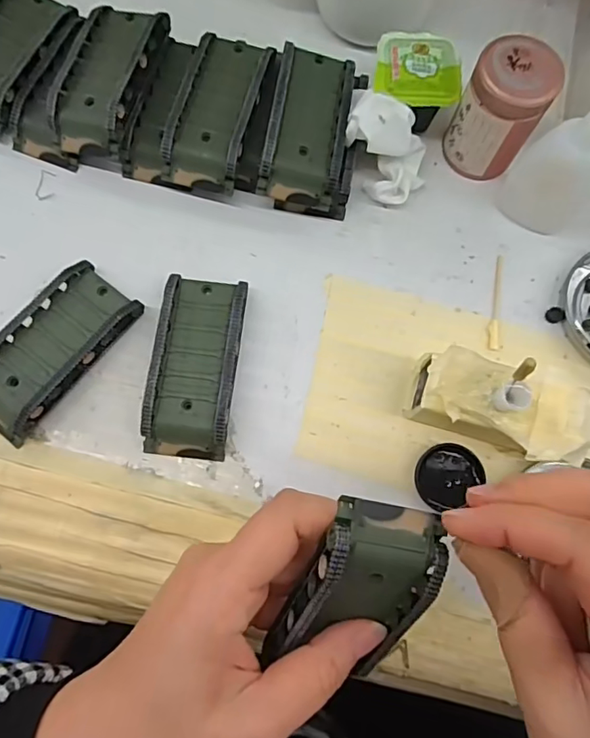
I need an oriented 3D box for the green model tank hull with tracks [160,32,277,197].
[{"bbox_3d":[-0.045,-0.151,0.314,0.044,0.032,0.094,15,76,2],"label":"green model tank hull with tracks"}]

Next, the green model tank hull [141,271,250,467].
[{"bbox_3d":[-0.053,-0.002,0.282,0.044,0.019,0.096,6,76,0],"label":"green model tank hull"}]

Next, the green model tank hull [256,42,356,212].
[{"bbox_3d":[0.008,-0.141,0.310,0.043,0.037,0.094,10,76,1],"label":"green model tank hull"}]

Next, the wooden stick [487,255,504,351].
[{"bbox_3d":[0.117,-0.040,0.304,0.007,0.004,0.060,10,76,1],"label":"wooden stick"}]

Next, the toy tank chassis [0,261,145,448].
[{"bbox_3d":[-0.132,-0.010,0.281,0.044,0.020,0.097,36,78,7],"label":"toy tank chassis"}]

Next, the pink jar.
[{"bbox_3d":[0.116,-0.146,0.299,0.043,0.064,0.042,0,76,-1],"label":"pink jar"}]

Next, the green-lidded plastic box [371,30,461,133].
[{"bbox_3d":[0.070,-0.169,0.318,0.048,0.040,0.049,3,76,-1],"label":"green-lidded plastic box"}]

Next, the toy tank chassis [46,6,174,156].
[{"bbox_3d":[-0.112,-0.173,0.313,0.049,0.032,0.098,16,76,3],"label":"toy tank chassis"}]

